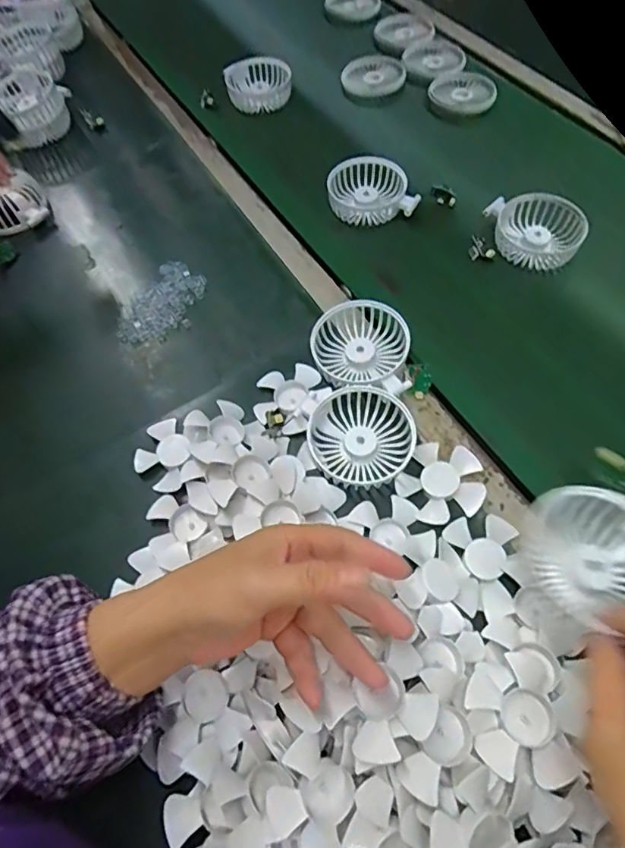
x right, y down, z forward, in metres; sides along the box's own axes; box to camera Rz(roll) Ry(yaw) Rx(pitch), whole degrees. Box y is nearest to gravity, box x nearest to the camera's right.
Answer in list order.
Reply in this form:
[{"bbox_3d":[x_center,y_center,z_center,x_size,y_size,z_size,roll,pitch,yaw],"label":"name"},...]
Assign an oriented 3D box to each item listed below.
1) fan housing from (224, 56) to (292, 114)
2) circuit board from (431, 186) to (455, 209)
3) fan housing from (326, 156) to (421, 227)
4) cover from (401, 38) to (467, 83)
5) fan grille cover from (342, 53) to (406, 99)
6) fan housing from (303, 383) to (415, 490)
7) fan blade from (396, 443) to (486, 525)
[{"bbox_3d":[-0.077,-0.478,0.739,0.086,0.034,0.093,-12,60,-5],"label":"fan housing"},{"bbox_3d":[0.151,-0.263,0.605,0.030,0.004,0.023,21,80,2],"label":"circuit board"},{"bbox_3d":[0.066,-0.271,0.614,0.093,0.029,0.091,-8,60,-2],"label":"fan housing"},{"bbox_3d":[0.175,-0.527,0.760,0.085,0.016,0.091,9,60,8],"label":"cover"},{"bbox_3d":[0.087,-0.501,0.752,0.088,0.008,0.099,-4,59,0],"label":"fan grille cover"},{"bbox_3d":[0.043,0.010,0.445,0.084,0.026,0.085,-19,61,-8],"label":"fan housing"},{"bbox_3d":[0.105,0.047,0.432,0.068,0.015,0.067,-1,60,2],"label":"fan blade"}]

